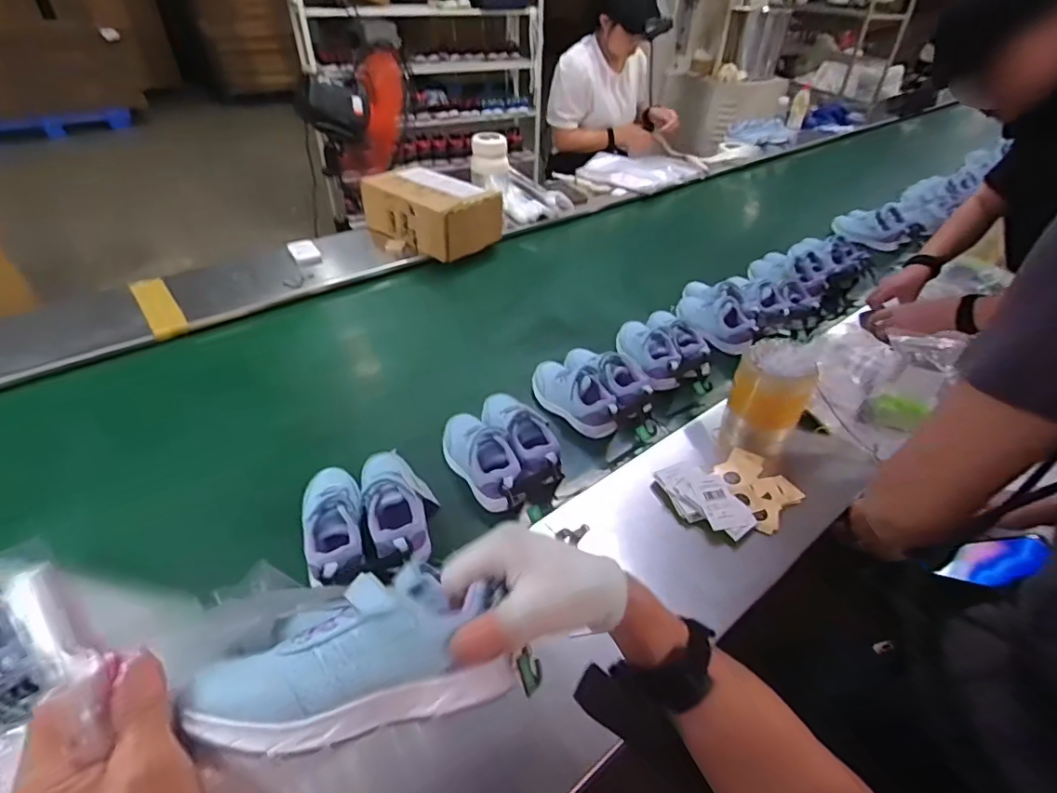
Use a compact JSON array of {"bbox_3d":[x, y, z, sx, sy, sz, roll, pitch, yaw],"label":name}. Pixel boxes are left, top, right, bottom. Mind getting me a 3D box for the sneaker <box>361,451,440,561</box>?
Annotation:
[{"bbox_3d":[-0.167,0.136,0.691,0.086,0.064,0.173,-11,42,-18],"label":"sneaker"}]

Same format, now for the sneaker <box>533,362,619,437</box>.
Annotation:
[{"bbox_3d":[0.082,-0.002,0.879,0.196,0.068,0.073,34,48,31],"label":"sneaker"}]

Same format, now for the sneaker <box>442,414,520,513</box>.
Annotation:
[{"bbox_3d":[-0.065,0.082,0.760,0.072,0.068,0.179,-21,46,-28],"label":"sneaker"}]

